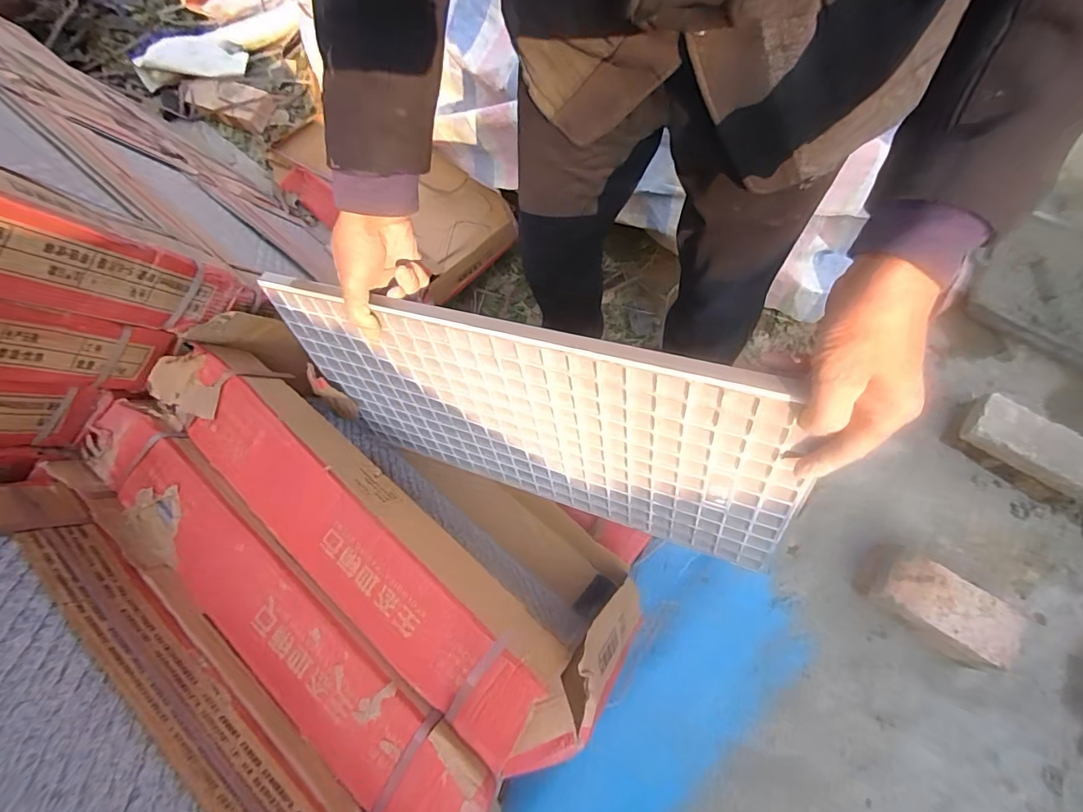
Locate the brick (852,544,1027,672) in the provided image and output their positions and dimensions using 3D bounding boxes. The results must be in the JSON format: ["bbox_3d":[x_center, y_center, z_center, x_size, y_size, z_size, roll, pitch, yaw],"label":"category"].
[{"bbox_3d":[0.786,0.394,0.960,0.262,0.108,0.132,36,76,10],"label":"brick"}]

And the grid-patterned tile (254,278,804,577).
[{"bbox_3d":[-0.031,0.019,0.548,0.573,0.297,0.014,15,54,21],"label":"grid-patterned tile"}]

